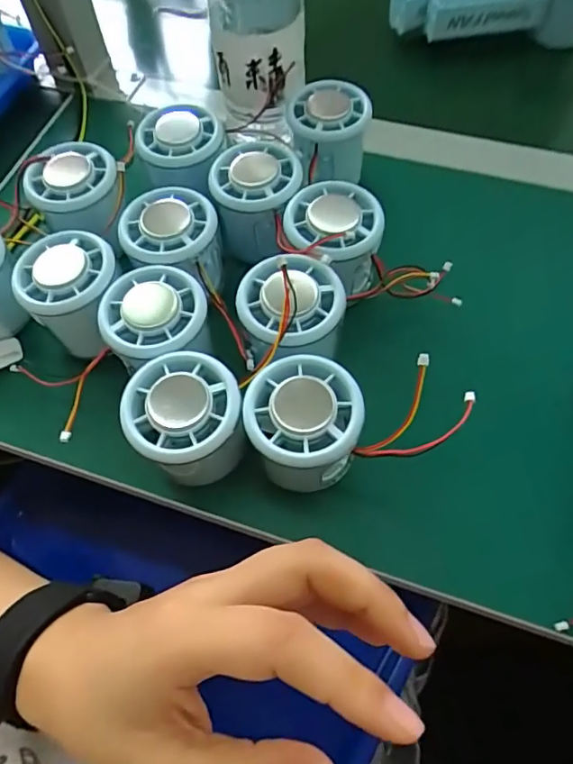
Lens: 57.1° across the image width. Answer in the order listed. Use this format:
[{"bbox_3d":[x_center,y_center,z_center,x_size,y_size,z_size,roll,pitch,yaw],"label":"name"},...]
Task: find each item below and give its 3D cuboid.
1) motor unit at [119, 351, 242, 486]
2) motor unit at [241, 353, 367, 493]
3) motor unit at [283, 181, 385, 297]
[{"bbox_3d":[-0.051,0.025,0.276,0.057,0.059,0.061,-4,62,0],"label":"motor unit"},{"bbox_3d":[0.010,0.023,0.269,0.056,0.048,0.055,-1,62,2],"label":"motor unit"},{"bbox_3d":[0.027,-0.082,0.313,0.054,0.046,0.055,-1,62,2],"label":"motor unit"}]

